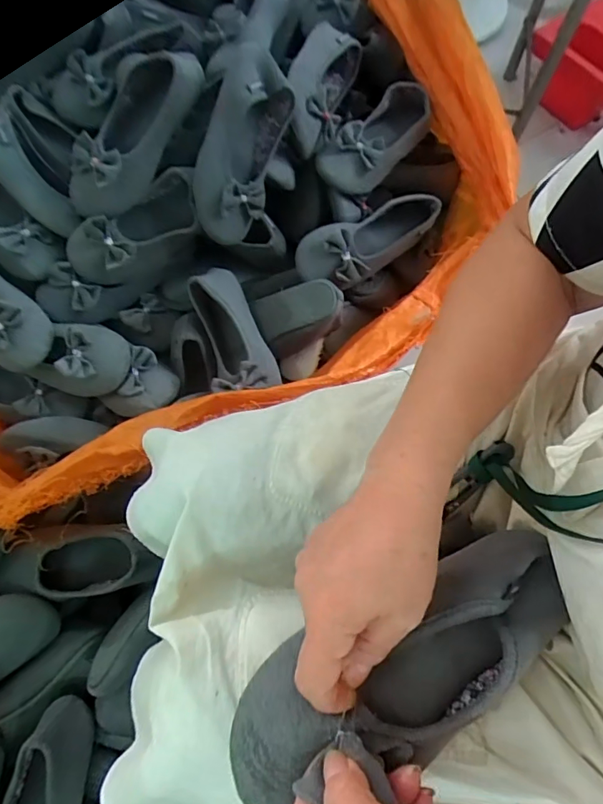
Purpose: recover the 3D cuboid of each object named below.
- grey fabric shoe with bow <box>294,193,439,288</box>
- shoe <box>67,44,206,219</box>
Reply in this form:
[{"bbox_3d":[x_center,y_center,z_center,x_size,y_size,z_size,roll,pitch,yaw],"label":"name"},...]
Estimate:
[{"bbox_3d":[0.103,-0.248,0.712,0.236,0.064,0.080,-28,72,-11],"label":"grey fabric shoe with bow"},{"bbox_3d":[-0.237,-0.382,0.671,0.102,0.079,0.258,27,84,9],"label":"shoe"}]

